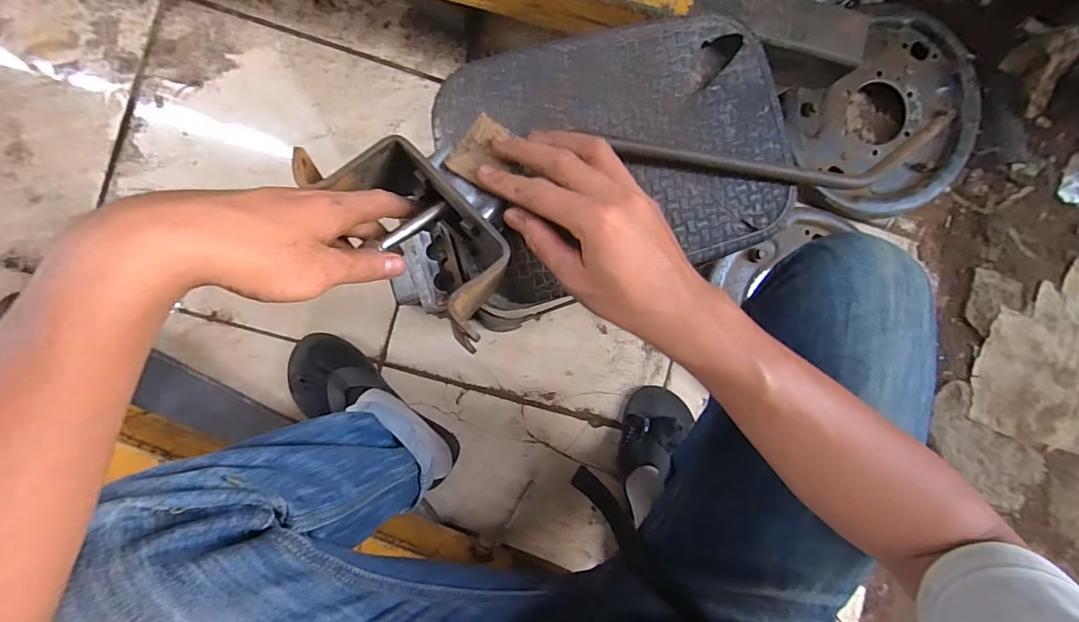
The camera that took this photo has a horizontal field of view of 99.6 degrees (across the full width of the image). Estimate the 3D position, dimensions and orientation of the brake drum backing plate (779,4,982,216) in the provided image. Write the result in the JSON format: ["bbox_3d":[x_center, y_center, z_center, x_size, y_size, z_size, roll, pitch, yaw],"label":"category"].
[{"bbox_3d":[0.520,-0.288,0.682,0.267,0.067,0.261,0,90,-6],"label":"brake drum backing plate"}]

